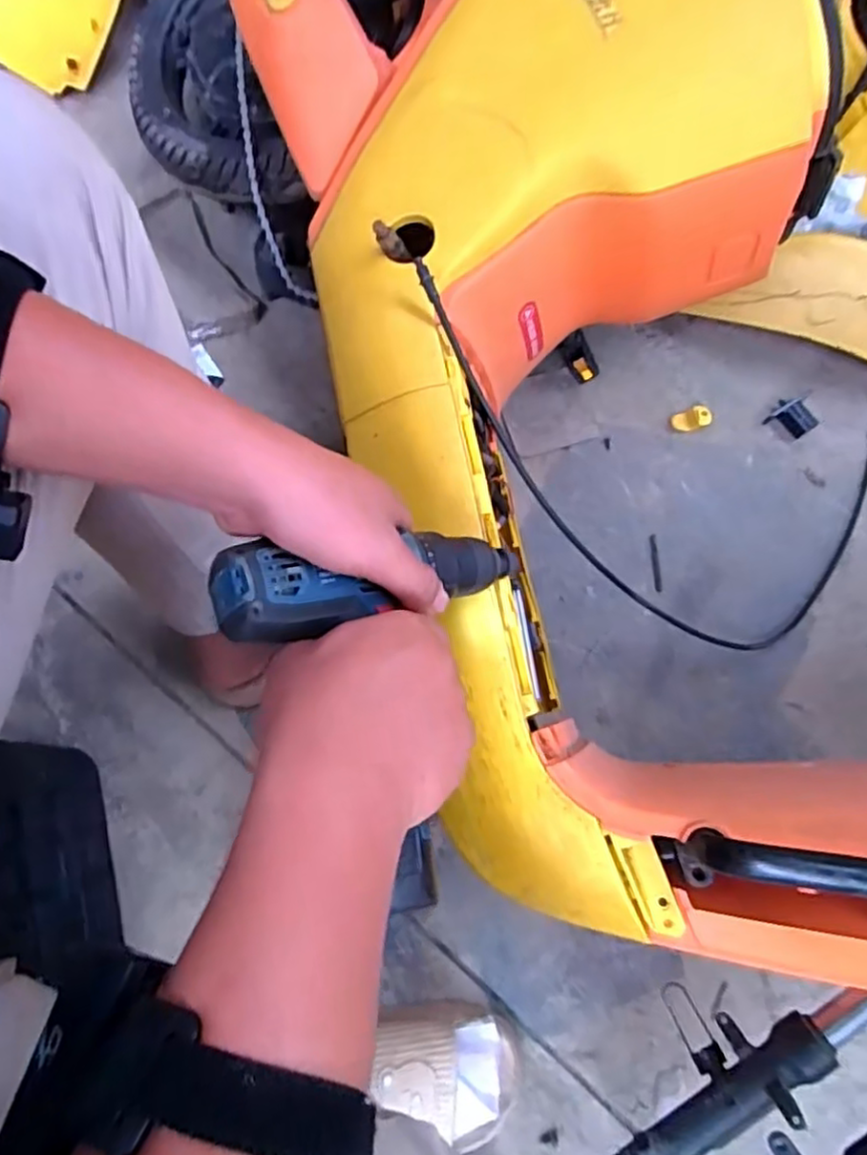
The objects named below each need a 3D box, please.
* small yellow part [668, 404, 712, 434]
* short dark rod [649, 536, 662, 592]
[{"bbox_3d":[0.289,-0.178,0.767,0.042,0.017,0.025,-13,76,-2],"label":"small yellow part"},{"bbox_3d":[0.239,-0.016,0.731,0.008,0.004,0.063,-2,76,0],"label":"short dark rod"}]

